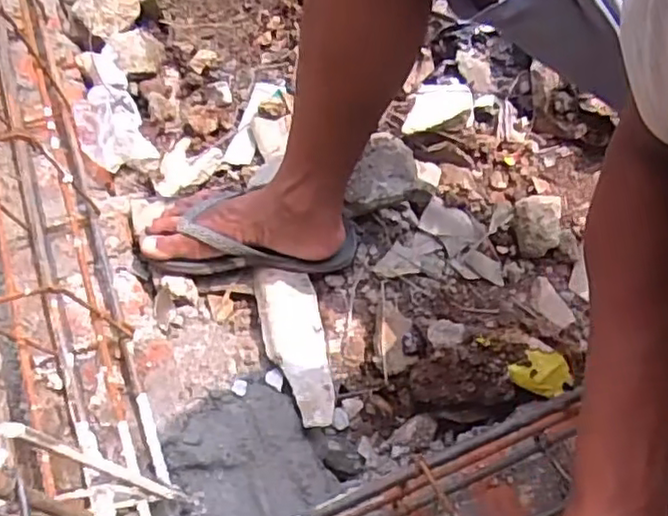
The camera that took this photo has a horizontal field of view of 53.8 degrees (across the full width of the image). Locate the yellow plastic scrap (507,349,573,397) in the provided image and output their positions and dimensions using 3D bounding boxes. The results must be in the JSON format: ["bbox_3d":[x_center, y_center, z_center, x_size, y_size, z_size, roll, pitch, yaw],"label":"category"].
[{"bbox_3d":[0.246,0.136,0.779,0.057,0.009,0.062,0,92,-1],"label":"yellow plastic scrap"}]

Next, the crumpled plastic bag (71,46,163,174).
[{"bbox_3d":[-0.314,-0.204,0.903,0.087,0.072,0.206,-22,63,-13],"label":"crumpled plastic bag"}]

